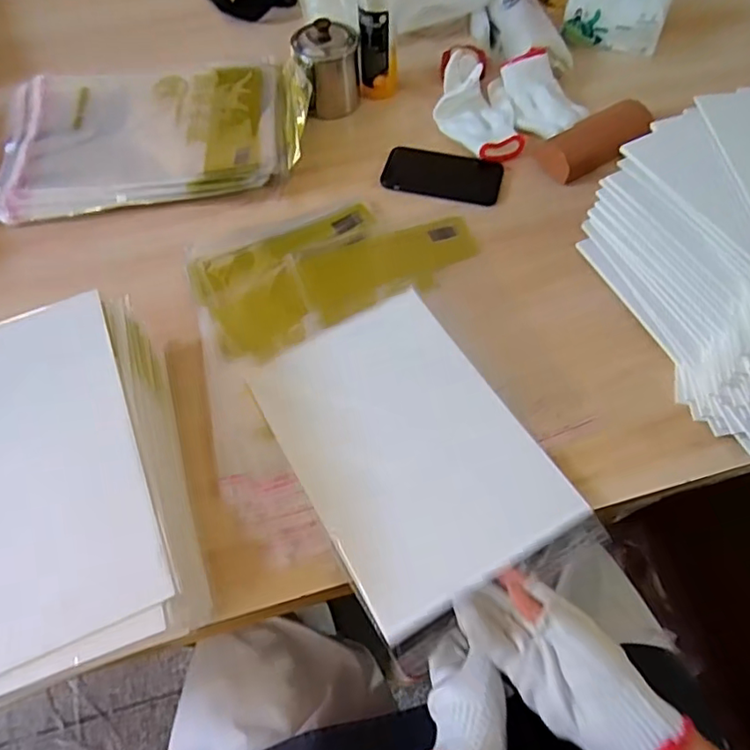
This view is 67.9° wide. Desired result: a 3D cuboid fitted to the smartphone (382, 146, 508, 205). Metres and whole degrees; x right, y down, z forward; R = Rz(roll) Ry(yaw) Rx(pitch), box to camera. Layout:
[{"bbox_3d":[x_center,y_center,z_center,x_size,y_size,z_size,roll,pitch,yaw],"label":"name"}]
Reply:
[{"bbox_3d":[0.090,-0.269,0.743,0.152,0.009,0.076,11,61,8],"label":"smartphone"}]

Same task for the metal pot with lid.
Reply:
[{"bbox_3d":[-0.065,-0.431,0.773,0.085,0.107,0.084,-1,60,1],"label":"metal pot with lid"}]

